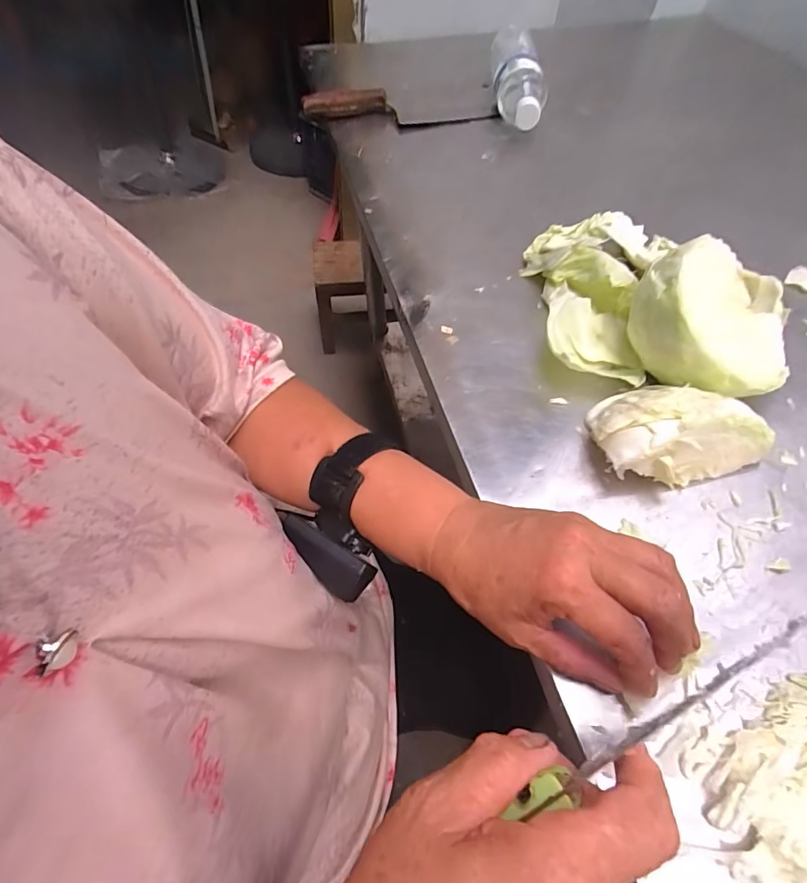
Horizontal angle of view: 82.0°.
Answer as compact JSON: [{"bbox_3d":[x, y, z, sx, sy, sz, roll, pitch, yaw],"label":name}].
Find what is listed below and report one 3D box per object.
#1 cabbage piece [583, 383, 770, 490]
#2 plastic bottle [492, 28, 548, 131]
[{"bbox_3d":[0.192,-0.014,0.327,0.115,0.060,0.073,-9,56,-8],"label":"cabbage piece"},{"bbox_3d":[0.167,-0.533,0.682,0.067,0.069,0.242,4,55,0],"label":"plastic bottle"}]

